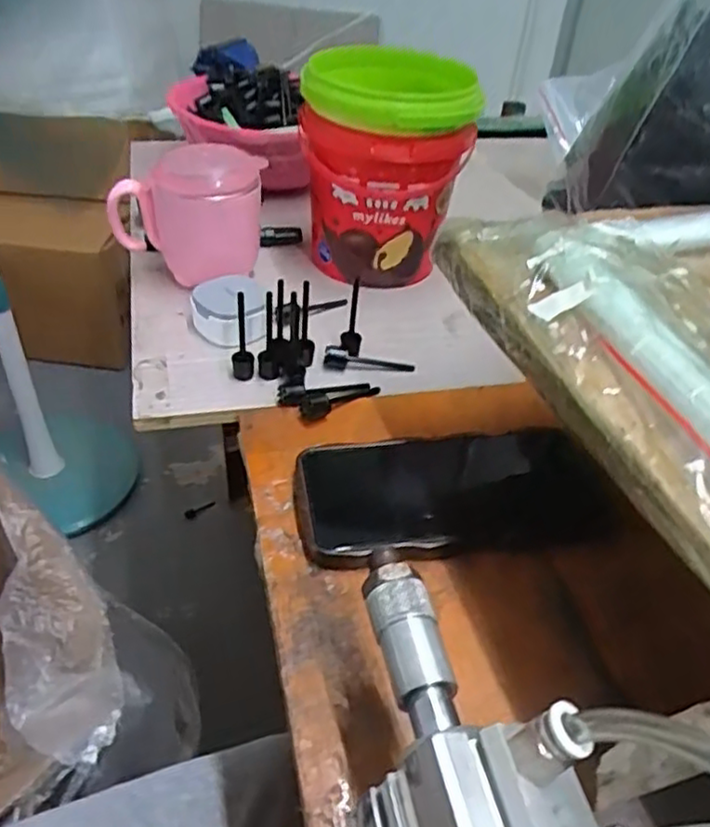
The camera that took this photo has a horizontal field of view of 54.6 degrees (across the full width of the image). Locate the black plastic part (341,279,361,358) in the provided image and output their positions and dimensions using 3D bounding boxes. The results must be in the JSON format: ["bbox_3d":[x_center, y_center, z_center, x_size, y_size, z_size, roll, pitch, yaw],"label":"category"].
[{"bbox_3d":[-0.002,-0.062,0.475,0.013,0.060,0.019,5,40,-1],"label":"black plastic part"}]

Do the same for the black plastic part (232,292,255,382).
[{"bbox_3d":[-0.073,-0.052,0.448,0.014,0.068,0.017,-2,41,-9],"label":"black plastic part"}]

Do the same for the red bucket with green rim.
[{"bbox_3d":[0.021,-0.197,0.556,0.125,0.163,0.139,5,40,-1],"label":"red bucket with green rim"}]

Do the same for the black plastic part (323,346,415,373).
[{"bbox_3d":[0.010,-0.035,0.482,0.063,0.016,0.015,5,40,-1],"label":"black plastic part"}]

